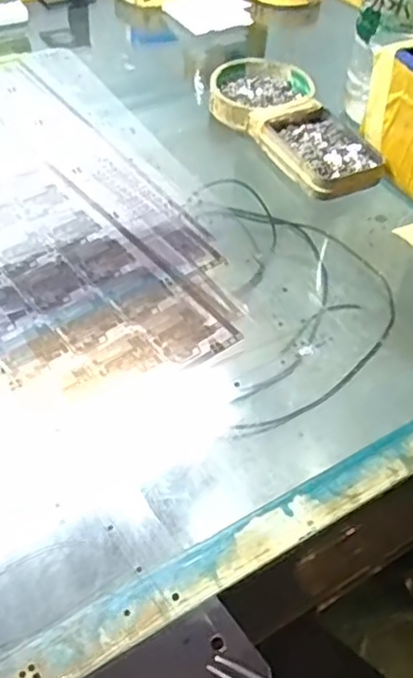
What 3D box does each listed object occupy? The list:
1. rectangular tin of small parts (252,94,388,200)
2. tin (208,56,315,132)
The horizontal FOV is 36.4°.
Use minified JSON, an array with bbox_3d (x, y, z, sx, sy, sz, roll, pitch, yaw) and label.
[{"bbox_3d":[0.086,-0.141,0.467,0.067,0.018,0.096,-16,52,-17],"label":"rectangular tin of small parts"},{"bbox_3d":[0.045,-0.200,0.514,0.082,0.018,0.089,2,49,-2],"label":"tin"}]

